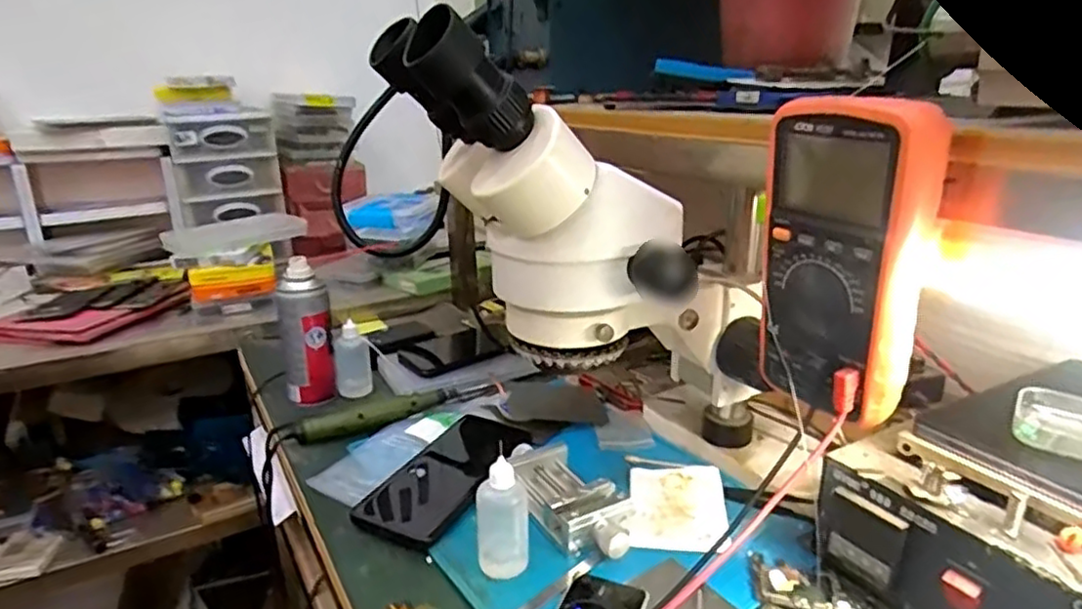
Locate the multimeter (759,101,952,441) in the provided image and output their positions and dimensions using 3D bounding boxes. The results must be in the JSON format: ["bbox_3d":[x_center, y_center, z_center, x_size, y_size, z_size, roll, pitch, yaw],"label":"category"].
[{"bbox_3d":[0.175,-0.023,0.380,0.053,0.174,0.093,-8,19,-22],"label":"multimeter"}]

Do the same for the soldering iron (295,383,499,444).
[{"bbox_3d":[-0.142,0.104,0.670,0.198,0.030,0.028,-10,20,-21],"label":"soldering iron"}]

